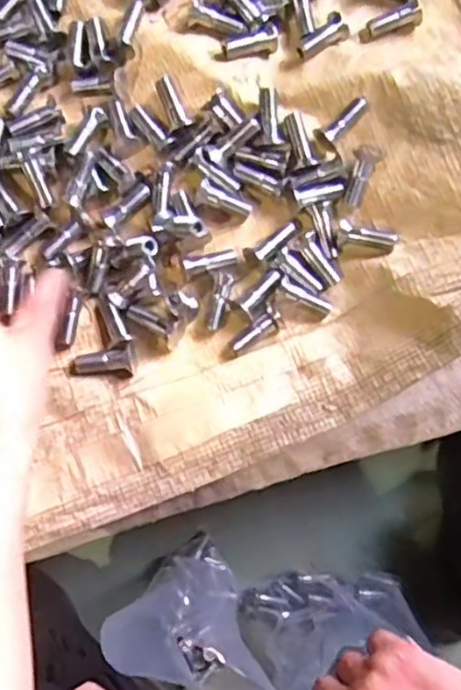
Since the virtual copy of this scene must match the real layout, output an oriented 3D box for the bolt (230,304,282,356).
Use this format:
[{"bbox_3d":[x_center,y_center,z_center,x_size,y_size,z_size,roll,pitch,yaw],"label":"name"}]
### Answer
[{"bbox_3d":[0.016,-0.007,0.399,0.034,0.013,0.012,-40,86,-8],"label":"bolt"}]

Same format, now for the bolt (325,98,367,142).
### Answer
[{"bbox_3d":[0.071,-0.140,0.408,0.009,0.008,0.033,43,81,3],"label":"bolt"}]

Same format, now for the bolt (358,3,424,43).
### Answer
[{"bbox_3d":[0.105,-0.215,0.441,0.042,0.014,0.015,-20,83,-7],"label":"bolt"}]

